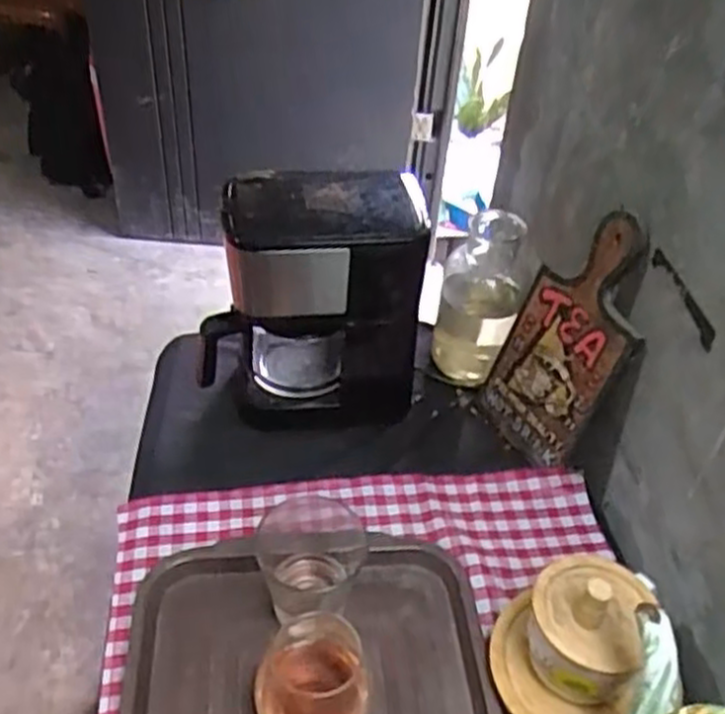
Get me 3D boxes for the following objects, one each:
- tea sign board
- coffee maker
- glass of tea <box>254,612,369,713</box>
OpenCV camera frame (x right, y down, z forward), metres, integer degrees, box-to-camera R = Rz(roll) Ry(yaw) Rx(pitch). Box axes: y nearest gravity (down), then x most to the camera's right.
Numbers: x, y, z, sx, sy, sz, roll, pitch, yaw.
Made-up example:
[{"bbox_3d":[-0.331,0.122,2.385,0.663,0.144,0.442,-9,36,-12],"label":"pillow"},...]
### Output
[{"bbox_3d":[0.212,-0.015,0.815,0.010,0.270,0.132,-6,40,-39],"label":"tea sign board"},{"bbox_3d":[-0.051,-0.053,0.847,0.228,0.264,0.145,1,42,-4],"label":"coffee maker"},{"bbox_3d":[-0.041,0.258,0.634,0.085,0.077,0.087,3,42,-2],"label":"glass of tea"}]

